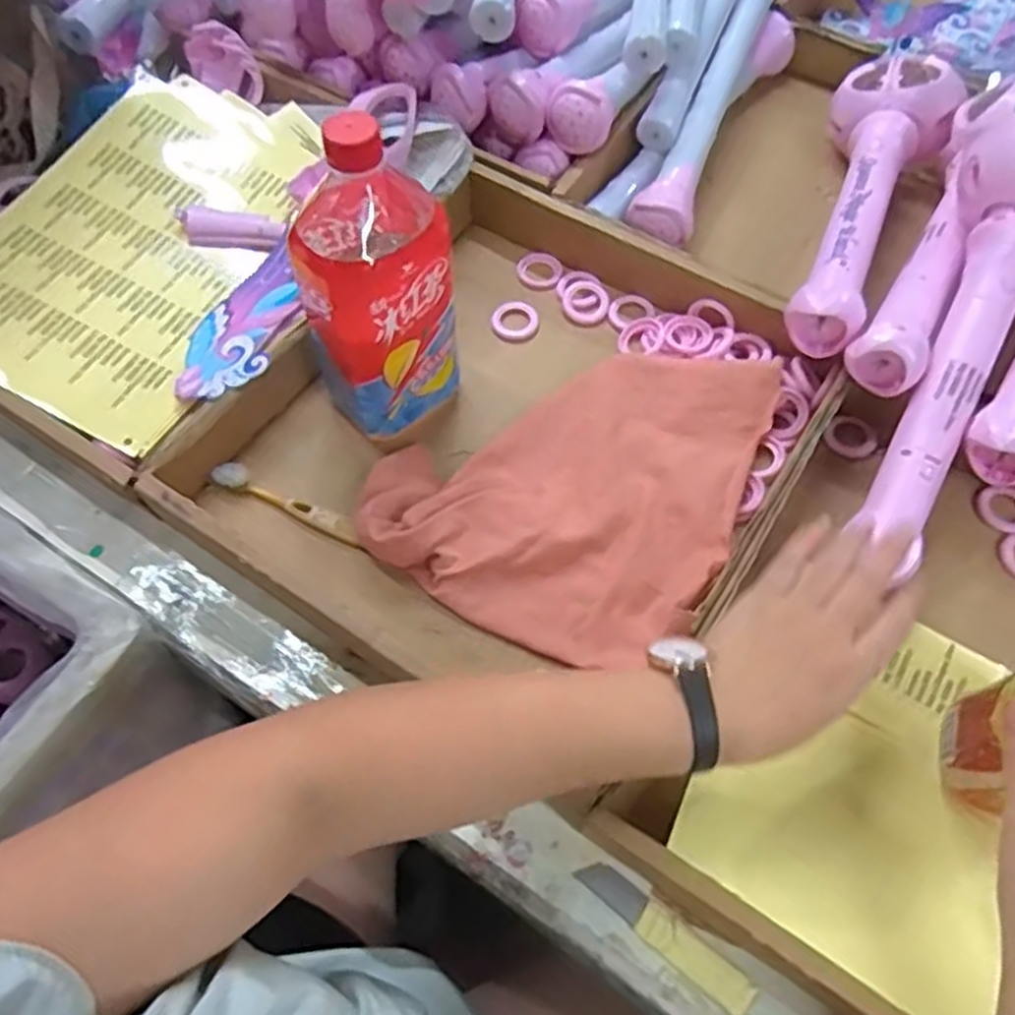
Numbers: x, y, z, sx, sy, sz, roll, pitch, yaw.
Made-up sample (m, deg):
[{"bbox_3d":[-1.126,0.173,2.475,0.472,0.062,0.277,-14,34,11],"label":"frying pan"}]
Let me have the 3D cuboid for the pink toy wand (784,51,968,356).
[{"bbox_3d":[0.275,-0.242,0.623,0.097,0.078,0.331,24,65,13],"label":"pink toy wand"}]

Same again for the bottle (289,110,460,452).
[{"bbox_3d":[-0.086,-0.140,0.500,0.095,0.216,0.091,-20,63,-10],"label":"bottle"}]

